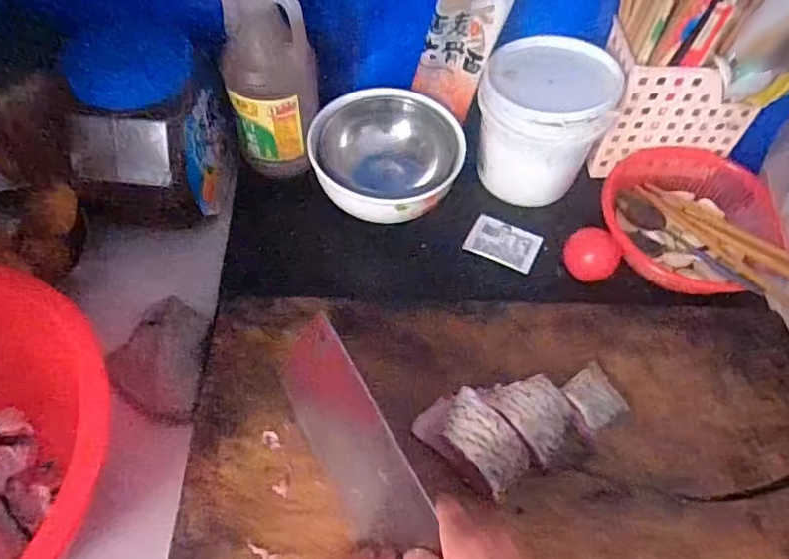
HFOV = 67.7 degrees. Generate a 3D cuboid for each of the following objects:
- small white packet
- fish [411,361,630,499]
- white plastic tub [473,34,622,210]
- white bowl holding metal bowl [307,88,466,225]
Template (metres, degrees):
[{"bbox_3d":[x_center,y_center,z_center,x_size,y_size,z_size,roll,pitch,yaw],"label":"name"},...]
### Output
[{"bbox_3d":[0.110,-0.038,0.592,0.068,0.005,0.051,24,60,14],"label":"small white packet"},{"bbox_3d":[0.097,0.101,0.445,0.167,0.044,0.082,-24,61,-15],"label":"fish"},{"bbox_3d":[0.143,-0.148,0.587,0.117,0.123,0.102,27,61,15],"label":"white plastic tub"},{"bbox_3d":[-0.005,-0.116,0.578,0.137,0.075,0.130,0,57,-1],"label":"white bowl holding metal bowl"}]

